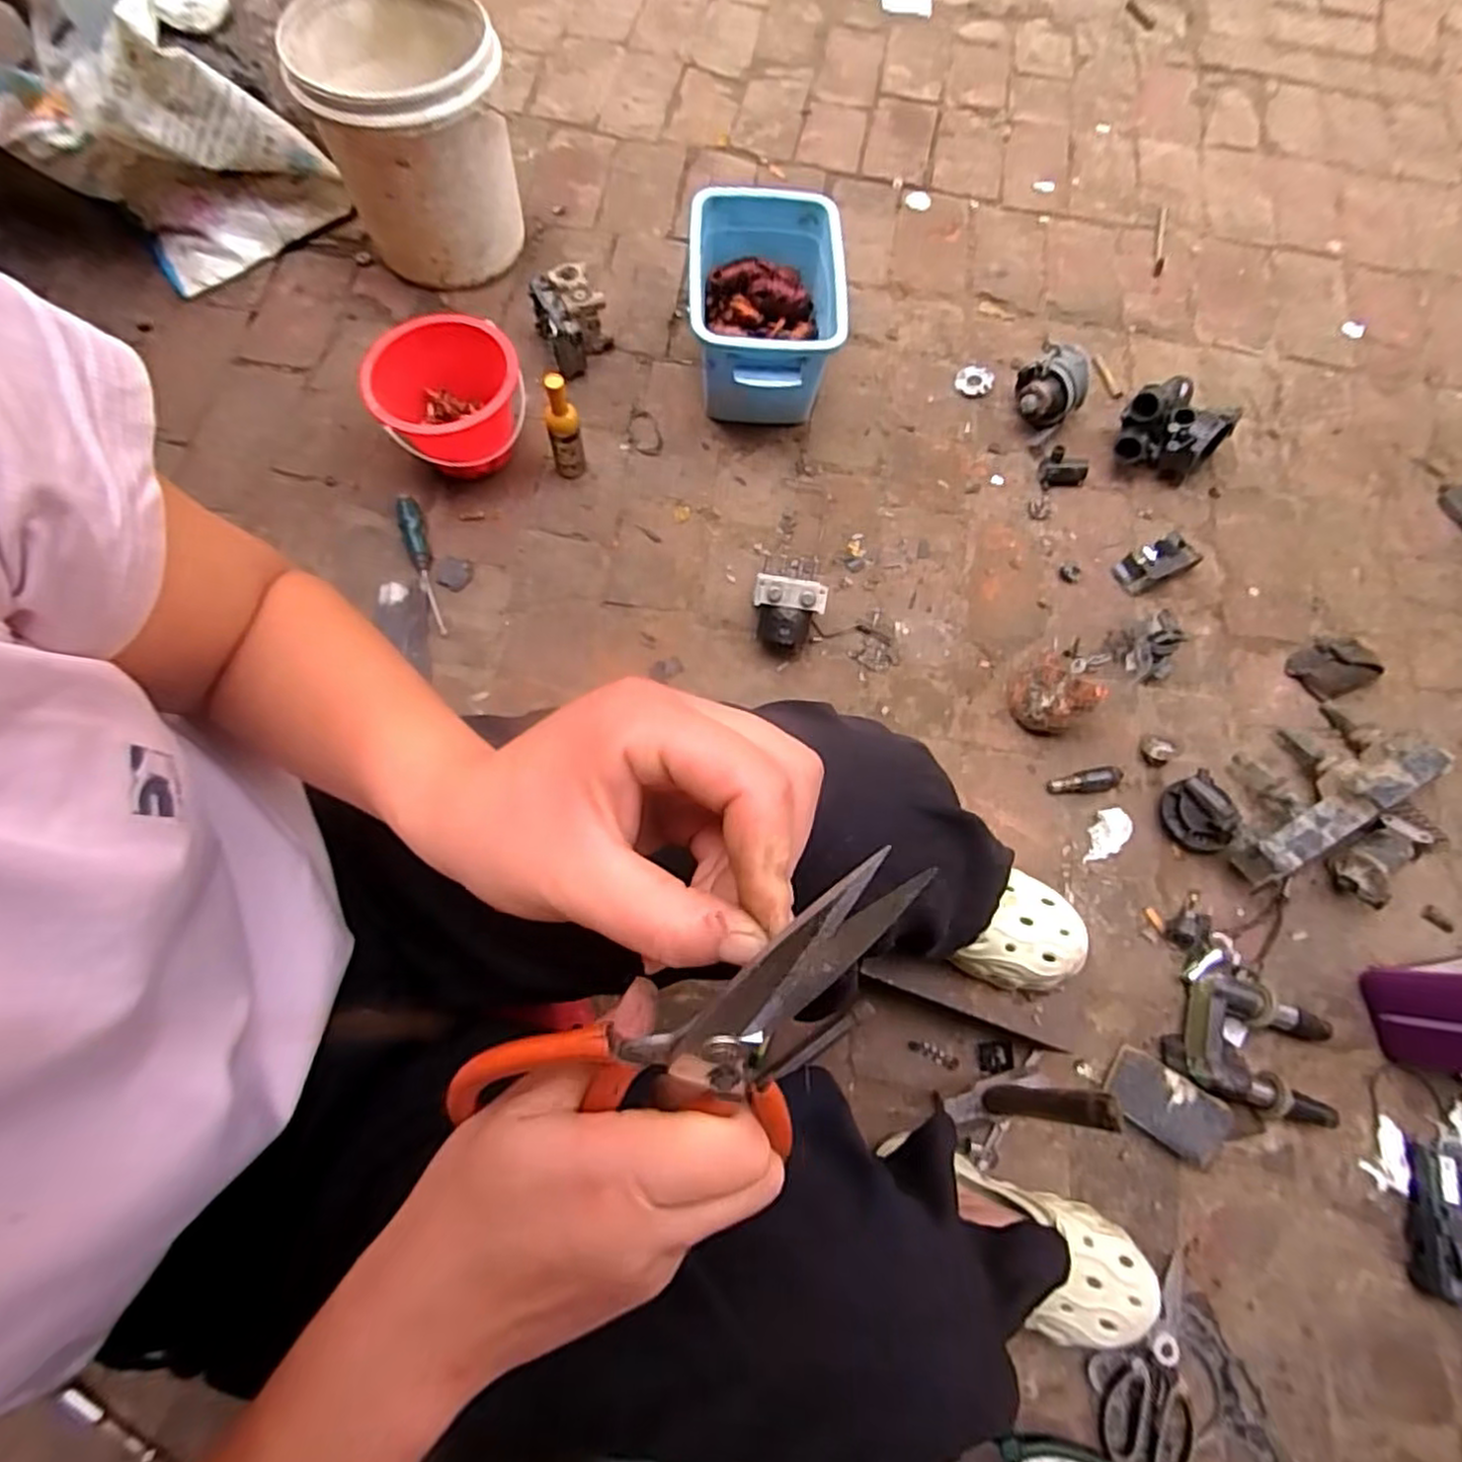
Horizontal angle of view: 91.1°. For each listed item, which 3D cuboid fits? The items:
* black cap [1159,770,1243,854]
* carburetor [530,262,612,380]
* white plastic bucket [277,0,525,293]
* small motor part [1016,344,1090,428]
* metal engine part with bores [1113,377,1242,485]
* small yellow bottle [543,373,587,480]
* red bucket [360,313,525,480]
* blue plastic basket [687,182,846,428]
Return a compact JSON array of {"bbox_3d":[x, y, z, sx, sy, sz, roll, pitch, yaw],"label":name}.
[{"bbox_3d":[0.530,0.096,0.813,0.070,0.029,0.082,-40,61,26],"label":"black cap"},{"bbox_3d":[-0.217,-0.562,1.013,0.098,0.094,0.143,-18,71,-9],"label":"carburetor"},{"bbox_3d":[-0.438,-0.826,1.020,0.250,0.261,0.279,-17,73,-8],"label":"white plastic bucket"},{"bbox_3d":[0.441,-0.471,0.992,0.088,0.090,0.090,1,71,-2],"label":"small motor part"},{"bbox_3d":[0.588,-0.400,0.966,0.125,0.086,0.106,39,74,10],"label":"metal engine part with bores"},{"bbox_3d":[-0.213,-0.382,0.917,0.042,0.154,0.038,-14,70,-7],"label":"small yellow bottle"},{"bbox_3d":[-0.360,-0.429,0.934,0.176,0.142,0.192,1,71,-2],"label":"red bucket"},{"bbox_3d":[0.046,-0.563,0.991,0.201,0.154,0.289,0,71,-3],"label":"blue plastic basket"}]

